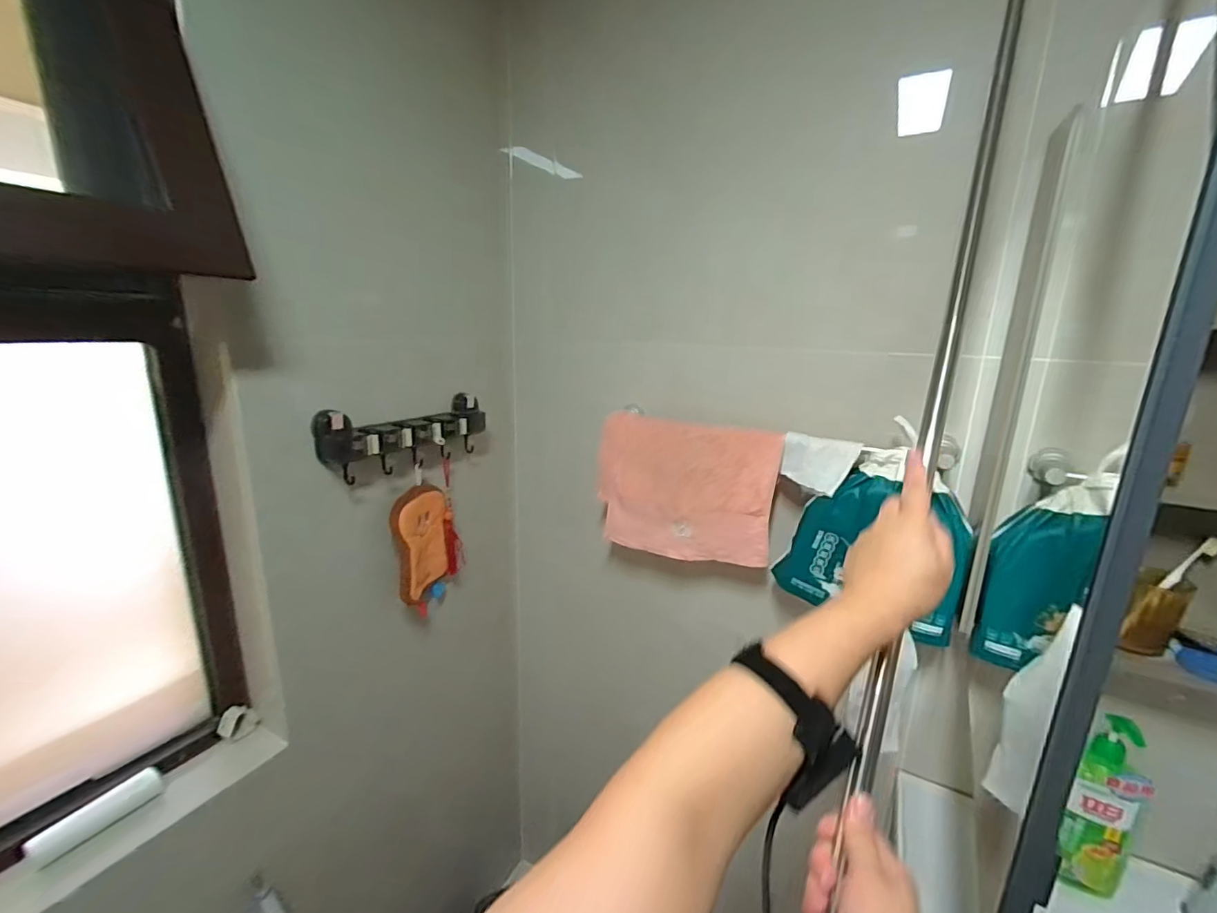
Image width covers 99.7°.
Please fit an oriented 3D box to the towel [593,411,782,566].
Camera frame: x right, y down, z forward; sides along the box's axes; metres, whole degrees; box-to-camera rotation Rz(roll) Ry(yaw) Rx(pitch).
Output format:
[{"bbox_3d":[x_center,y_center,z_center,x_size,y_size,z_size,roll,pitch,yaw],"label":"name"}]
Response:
[{"bbox_3d":[0.141,0.069,0.990,0.341,0.262,0.043,6,15,17],"label":"towel"}]

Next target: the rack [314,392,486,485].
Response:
[{"bbox_3d":[-0.370,-0.040,0.979,0.056,0.115,0.361,8,15,24],"label":"rack"}]

